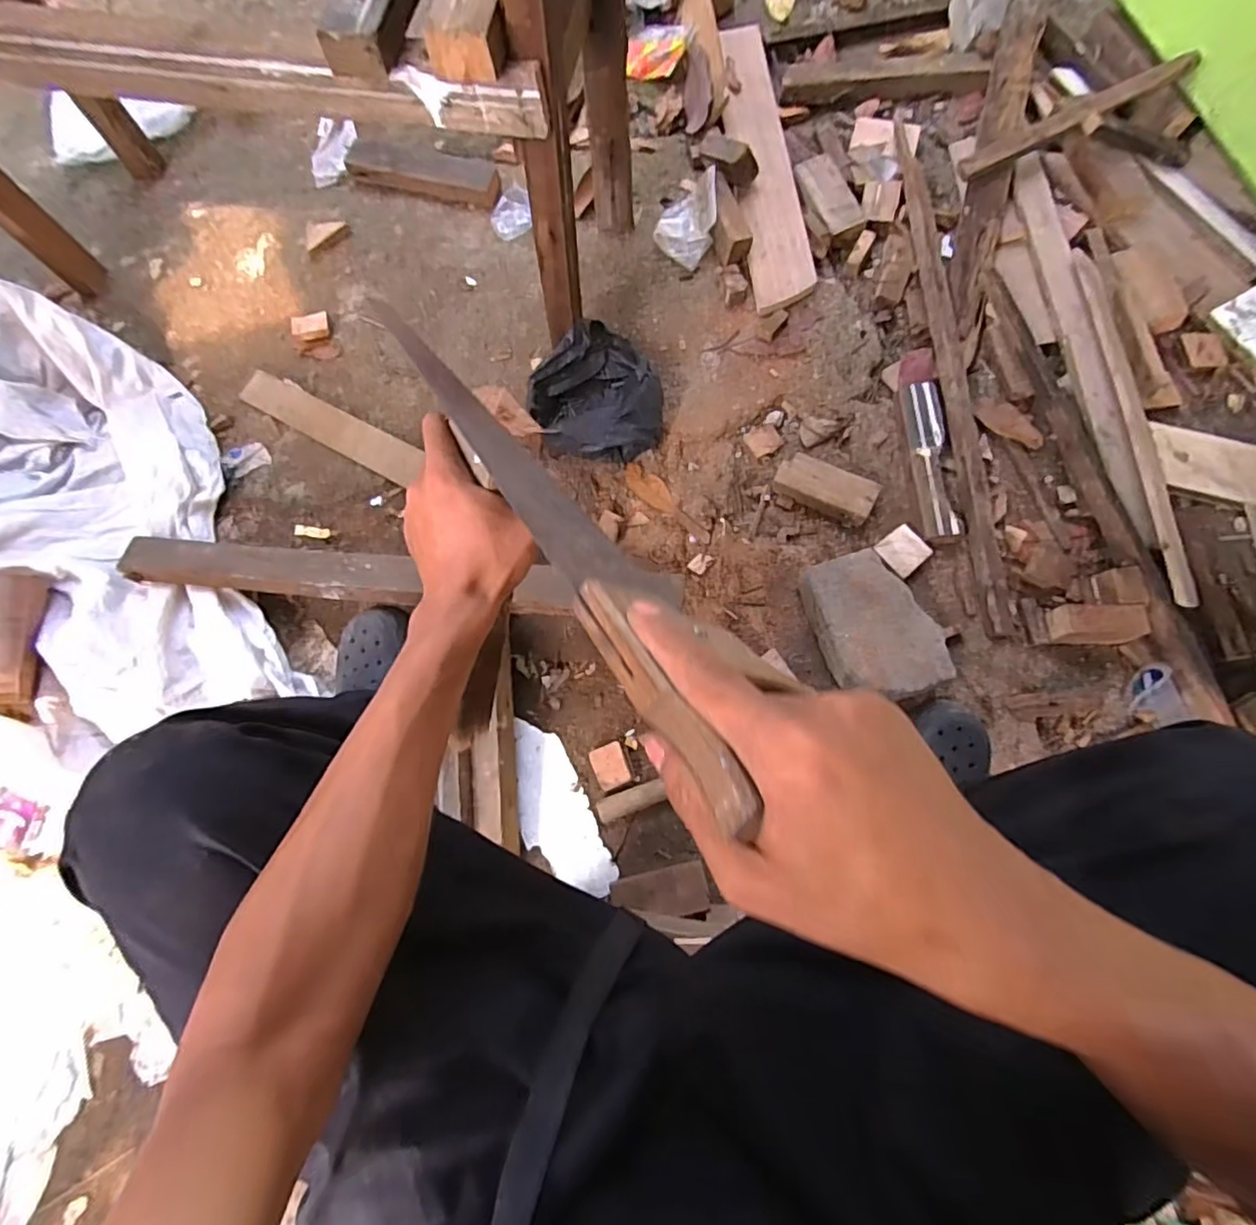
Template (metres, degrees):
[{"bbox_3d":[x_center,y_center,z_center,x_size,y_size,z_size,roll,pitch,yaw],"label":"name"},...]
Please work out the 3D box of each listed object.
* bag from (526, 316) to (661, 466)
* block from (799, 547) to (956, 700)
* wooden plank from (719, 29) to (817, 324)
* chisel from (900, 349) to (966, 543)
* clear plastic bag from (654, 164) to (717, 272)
[{"bbox_3d":[-0.046,-0.315,0.913,0.195,0.074,0.186,-40,78,-9],"label":"bag"},{"bbox_3d":[0.323,0.018,0.804,0.131,0.062,0.195,-19,76,-4],"label":"block"},{"bbox_3d":[0.233,-0.778,1.054,0.100,0.032,0.600,-5,75,0],"label":"wooden plank"},{"bbox_3d":[0.442,-0.253,0.894,0.060,0.028,0.309,-3,75,0],"label":"chisel"},{"bbox_3d":[0.095,-0.653,1.004,0.097,0.075,0.141,6,75,3],"label":"clear plastic bag"}]

